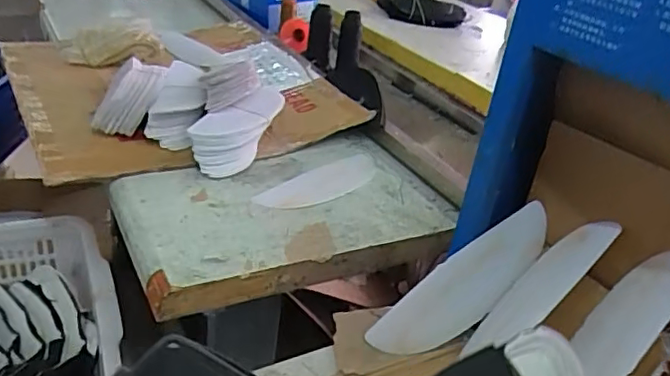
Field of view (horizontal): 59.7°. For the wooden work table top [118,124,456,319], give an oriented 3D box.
[{"bbox_3d":[-0.058,0.027,0.747,0.406,0.051,0.262,-10,35,-28],"label":"wooden work table top"}]

